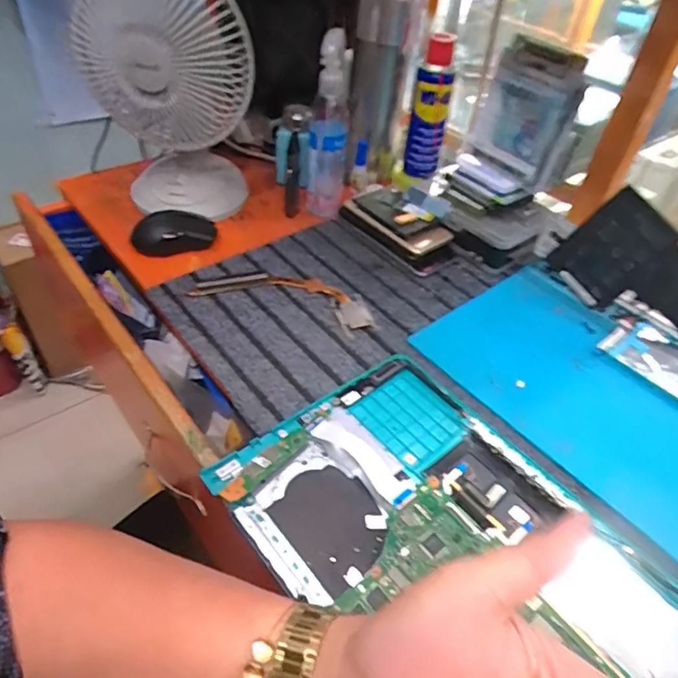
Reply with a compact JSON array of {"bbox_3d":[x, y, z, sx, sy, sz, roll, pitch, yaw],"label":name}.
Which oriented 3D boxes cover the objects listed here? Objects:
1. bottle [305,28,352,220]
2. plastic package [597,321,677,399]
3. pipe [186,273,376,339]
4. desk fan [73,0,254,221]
[{"bbox_3d":[-0.015,-0.263,0.662,0.053,0.214,0.064,4,45,-3],"label":"bottle"},{"bbox_3d":[0.345,0.022,0.549,0.084,0.012,0.111,-27,54,-29],"label":"plastic package"},{"bbox_3d":[-0.058,-0.051,0.589,0.206,0.011,0.076,15,45,9],"label":"pipe"},{"bbox_3d":[-0.211,-0.298,0.648,0.178,0.290,0.193,-11,48,-17],"label":"desk fan"}]

